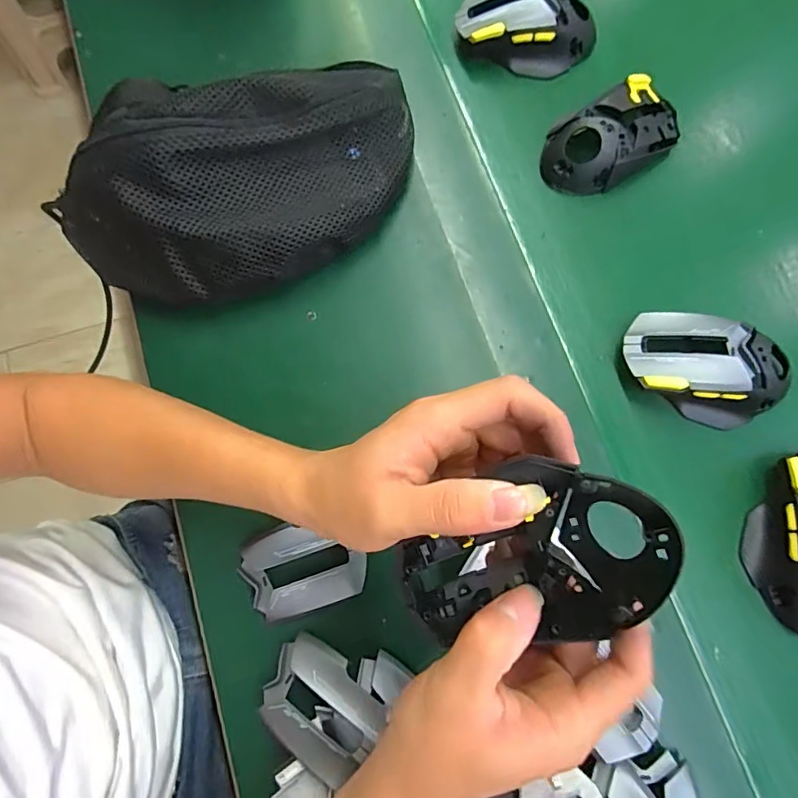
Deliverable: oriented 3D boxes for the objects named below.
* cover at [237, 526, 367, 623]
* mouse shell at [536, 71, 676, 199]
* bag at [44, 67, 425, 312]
[{"bbox_3d":[-0.064,0.112,0.328,0.078,0.014,0.055,-18,78,-4],"label":"cover"},{"bbox_3d":[0.171,-0.209,0.394,0.110,0.039,0.064,-25,79,-5],"label":"mouse shell"},{"bbox_3d":[-0.105,-0.158,0.355,0.274,0.076,0.139,-31,79,-6],"label":"bag"}]

